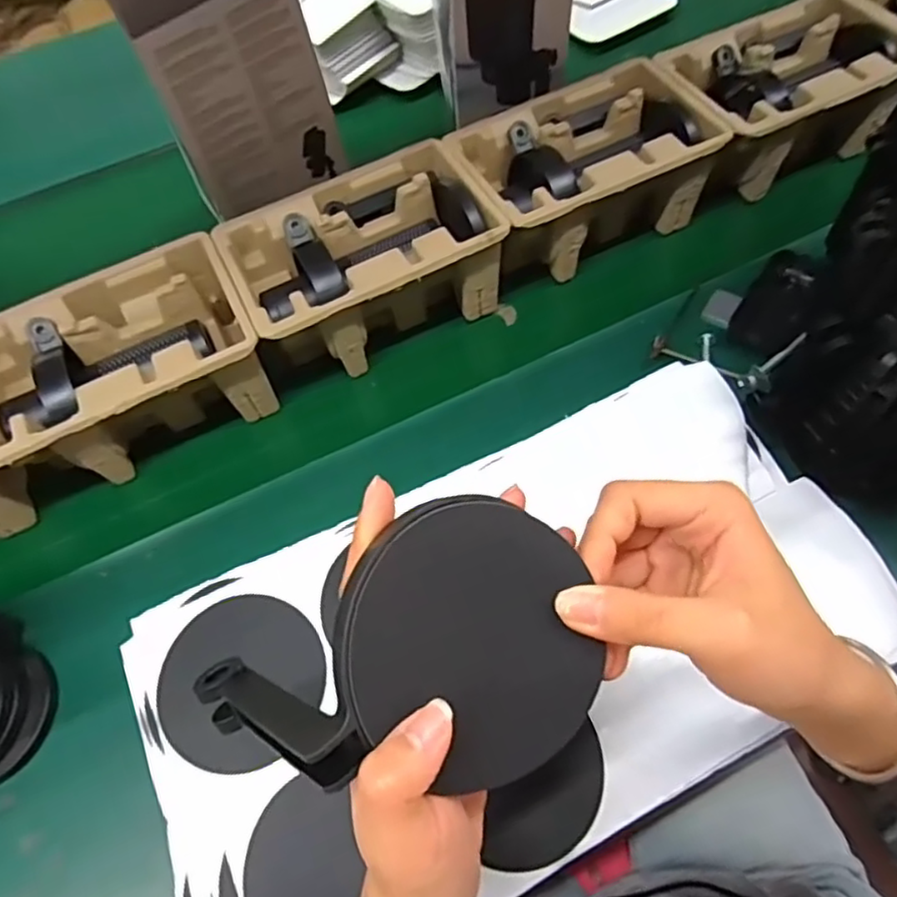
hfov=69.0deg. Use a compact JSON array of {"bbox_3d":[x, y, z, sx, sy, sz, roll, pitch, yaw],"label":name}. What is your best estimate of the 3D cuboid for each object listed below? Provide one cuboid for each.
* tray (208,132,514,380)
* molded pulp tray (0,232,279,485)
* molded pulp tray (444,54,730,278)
[{"bbox_3d":[-0.072,-0.169,0.593,0.226,0.087,0.143,-27,61,-7],"label":"tray"},{"bbox_3d":[-0.279,-0.059,0.563,0.241,0.106,0.140,-28,61,-7],"label":"molded pulp tray"},{"bbox_3d":[0.127,-0.263,0.628,0.220,0.091,0.147,-26,61,-6],"label":"molded pulp tray"}]

